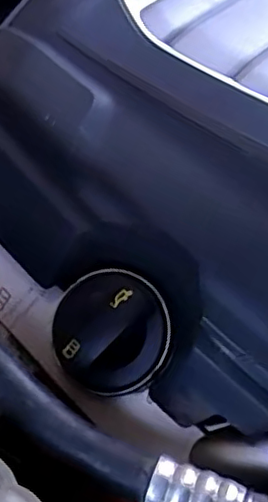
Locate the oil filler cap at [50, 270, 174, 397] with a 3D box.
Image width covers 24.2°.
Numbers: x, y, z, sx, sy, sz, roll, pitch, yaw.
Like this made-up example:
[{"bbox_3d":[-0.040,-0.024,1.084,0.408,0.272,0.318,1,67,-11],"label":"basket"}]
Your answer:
[{"bbox_3d":[-0.013,0.048,0.376,0.070,0.042,0.069,-2,76,10],"label":"oil filler cap"}]

